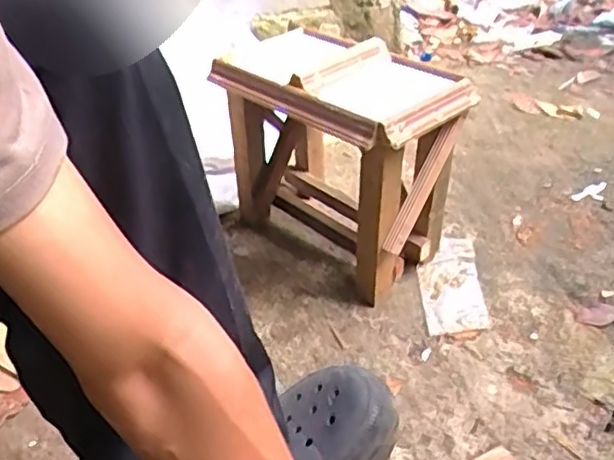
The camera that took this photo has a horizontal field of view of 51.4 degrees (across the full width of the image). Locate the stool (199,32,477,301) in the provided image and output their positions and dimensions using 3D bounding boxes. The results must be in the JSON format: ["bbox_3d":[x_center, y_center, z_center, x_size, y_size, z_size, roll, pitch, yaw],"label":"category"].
[{"bbox_3d":[0.048,-0.114,1.014,0.230,0.332,0.370,-30,43,-33],"label":"stool"}]

